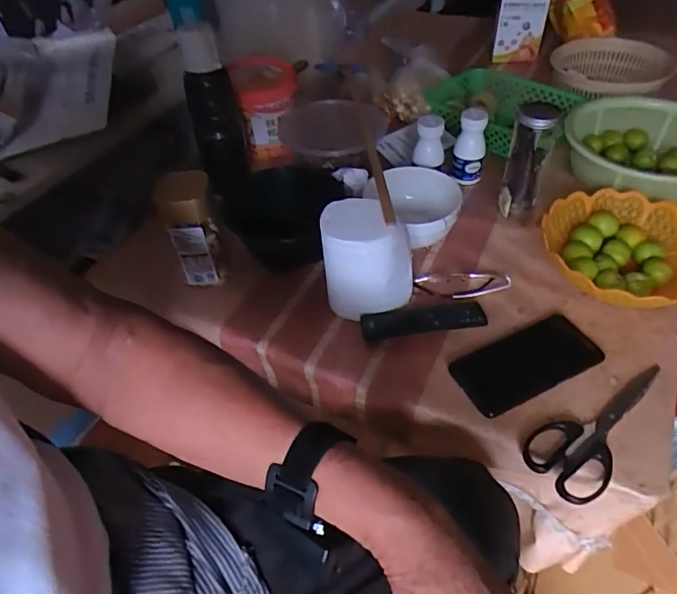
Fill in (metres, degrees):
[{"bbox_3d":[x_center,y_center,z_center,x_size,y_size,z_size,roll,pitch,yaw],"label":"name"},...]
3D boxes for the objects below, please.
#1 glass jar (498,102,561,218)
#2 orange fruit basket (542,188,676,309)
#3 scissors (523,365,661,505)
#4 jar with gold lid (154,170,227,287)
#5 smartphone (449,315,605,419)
[{"bbox_3d":[0.260,-0.179,0.680,0.058,0.168,0.058,11,50,16],"label":"glass jar"},{"bbox_3d":[0.359,-0.057,0.628,0.185,0.054,0.194,-3,48,3],"label":"orange fruit basket"},{"bbox_3d":[0.270,0.125,0.501,0.190,0.008,0.073,-33,53,-22],"label":"scissors"},{"bbox_3d":[-0.183,-0.084,0.634,0.063,0.136,0.064,-3,48,3],"label":"jar with gold lid"},{"bbox_3d":[0.209,0.072,0.557,0.159,0.005,0.076,-23,50,-14],"label":"smartphone"}]

